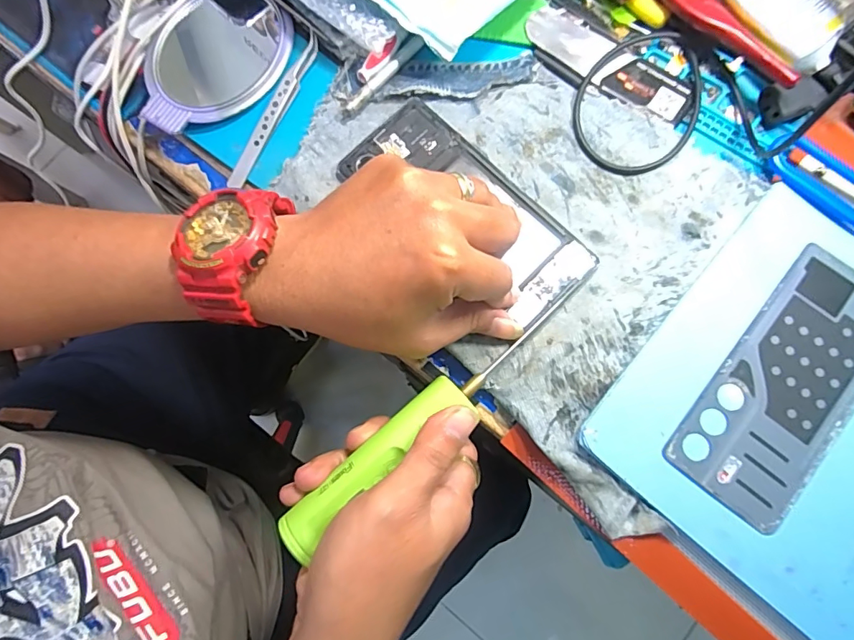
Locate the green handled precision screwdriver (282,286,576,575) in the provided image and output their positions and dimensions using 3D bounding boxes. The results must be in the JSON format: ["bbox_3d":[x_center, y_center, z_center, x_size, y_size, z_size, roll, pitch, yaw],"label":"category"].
[{"bbox_3d":[0.006,0.048,0.264,0.210,0.025,0.022,-39,81,-12],"label":"green handled precision screwdriver"}]

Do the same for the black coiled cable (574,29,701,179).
[{"bbox_3d":[0.137,-0.142,0.306,0.075,0.010,0.100,18,81,4],"label":"black coiled cable"}]

